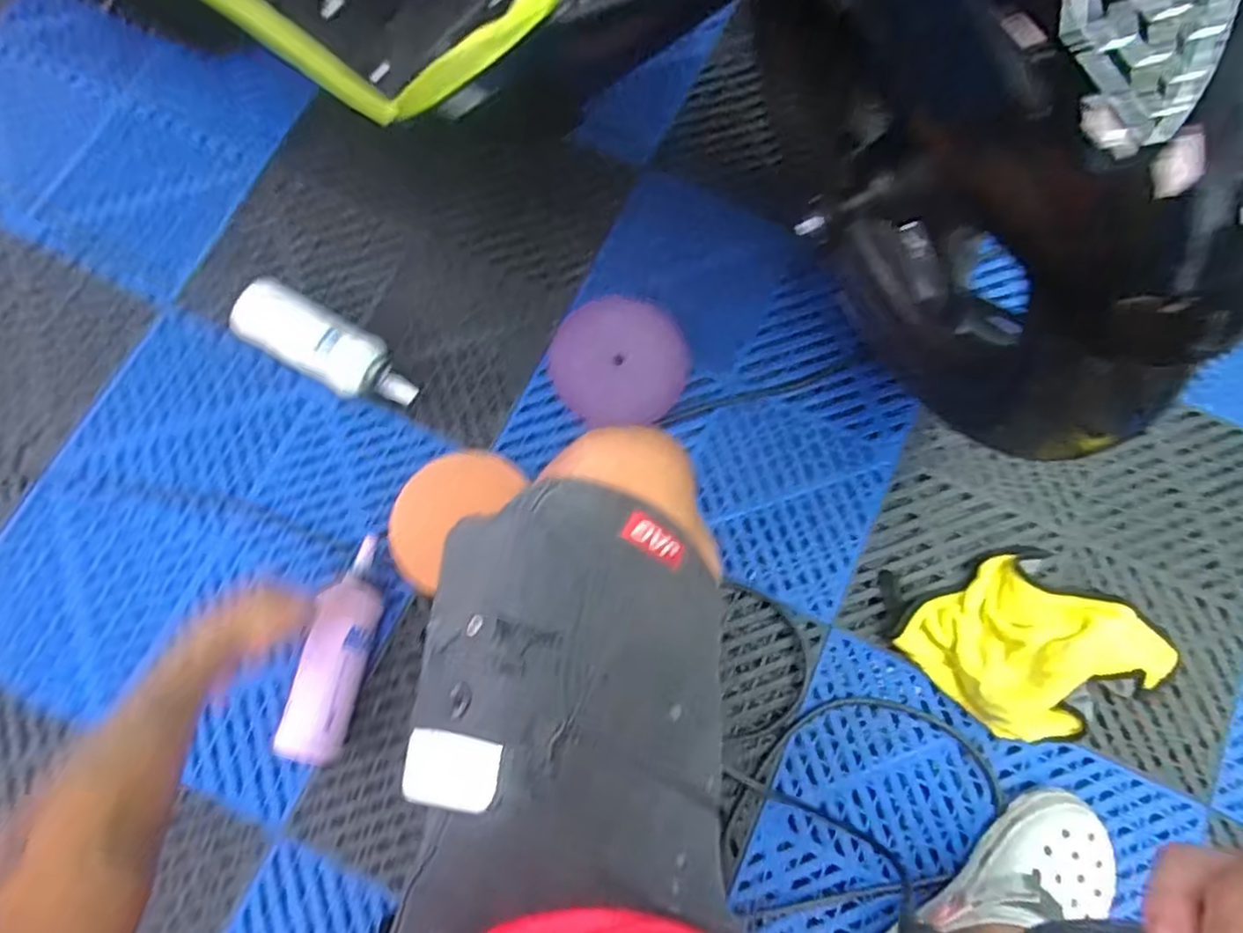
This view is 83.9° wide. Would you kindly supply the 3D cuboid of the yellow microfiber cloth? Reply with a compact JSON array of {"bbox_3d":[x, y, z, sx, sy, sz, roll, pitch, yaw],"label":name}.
[{"bbox_3d":[0.431,0.193,0.702,0.262,0.069,0.171,24,77,5],"label":"yellow microfiber cloth"}]

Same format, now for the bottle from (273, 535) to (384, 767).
[{"bbox_3d":[-0.273,0.180,0.678,0.059,0.057,0.209,15,76,3],"label":"bottle"}]

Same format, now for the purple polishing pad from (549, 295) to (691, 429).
[{"bbox_3d":[-0.003,-0.118,0.758,0.144,0.024,0.141,0,76,-1],"label":"purple polishing pad"}]

